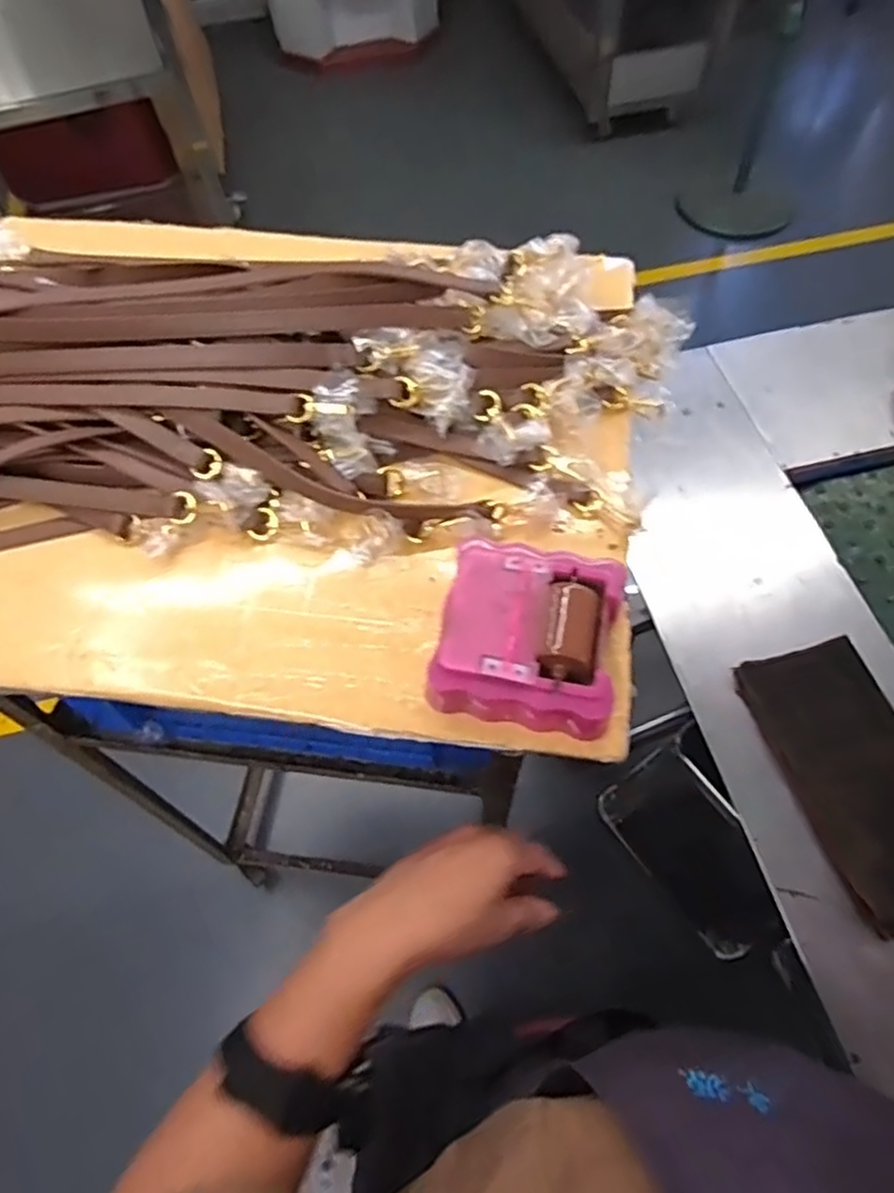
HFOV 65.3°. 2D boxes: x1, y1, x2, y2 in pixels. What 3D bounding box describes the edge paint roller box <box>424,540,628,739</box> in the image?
[{"bbox_3d":[0.051,0.021,0.427,0.104,0.038,0.106,8,61,8],"label":"edge paint roller box"}]

